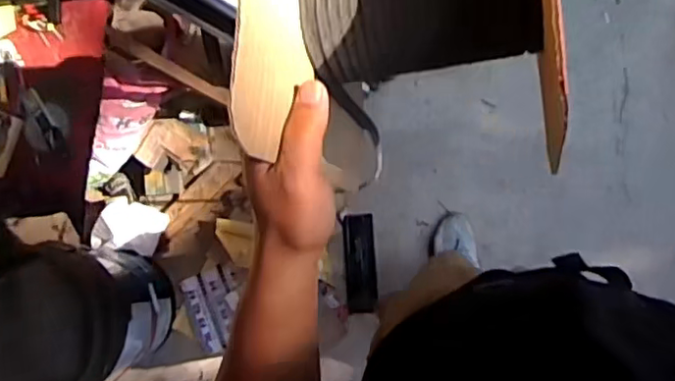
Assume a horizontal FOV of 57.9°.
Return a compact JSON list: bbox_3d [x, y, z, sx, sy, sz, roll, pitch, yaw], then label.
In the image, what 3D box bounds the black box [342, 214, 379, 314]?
[{"bbox_3d":[0.062,0.198,1.633,0.081,0.041,0.263,-4,85,12],"label":"black box"}]

